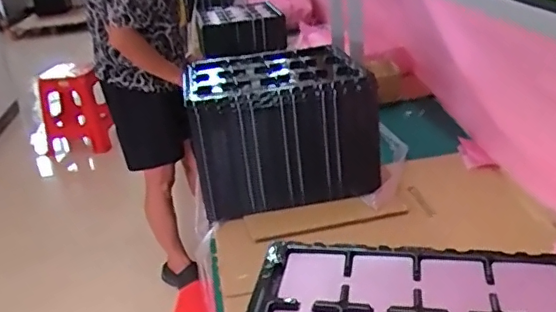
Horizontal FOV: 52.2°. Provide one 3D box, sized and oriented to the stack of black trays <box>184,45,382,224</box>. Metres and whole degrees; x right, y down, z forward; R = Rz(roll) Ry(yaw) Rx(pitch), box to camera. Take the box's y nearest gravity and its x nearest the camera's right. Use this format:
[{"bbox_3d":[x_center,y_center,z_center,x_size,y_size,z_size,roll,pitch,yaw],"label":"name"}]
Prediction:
[{"bbox_3d":[-0.005,-0.069,1.298,0.383,0.262,0.353,-11,26,-11],"label":"stack of black trays"}]

